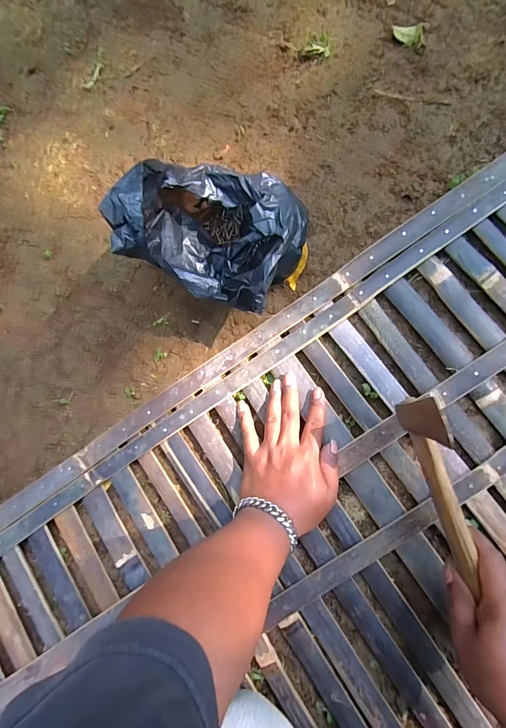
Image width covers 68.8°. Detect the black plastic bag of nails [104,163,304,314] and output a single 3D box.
[{"bbox_3d":[-0.036,-0.148,0.411,0.171,0.173,0.147,15,85,8],"label":"black plastic bag of nails"}]

